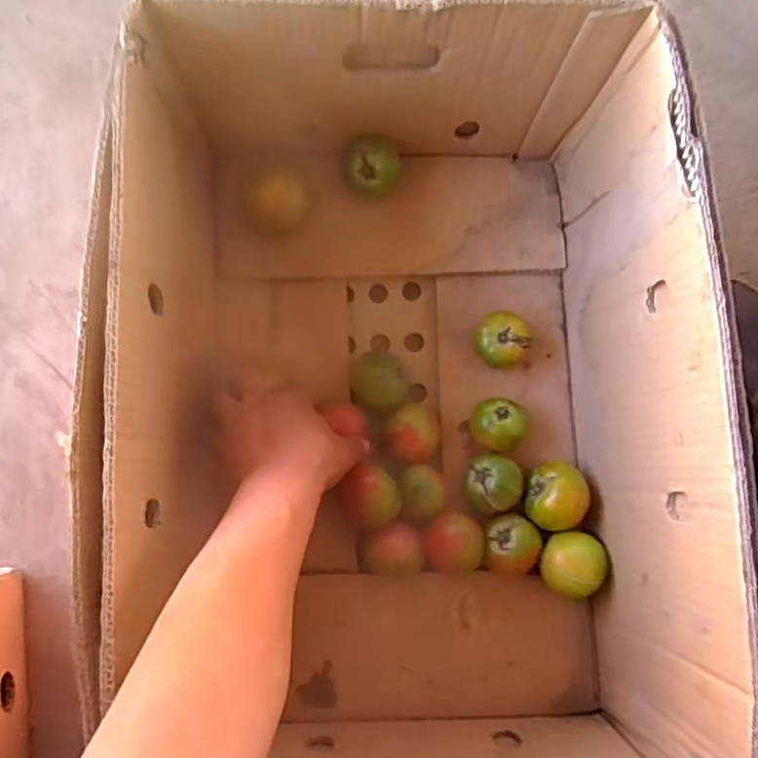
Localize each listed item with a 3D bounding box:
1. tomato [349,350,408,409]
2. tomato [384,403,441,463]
[{"bbox_3d":[0.001,-0.001,0.569,0.051,0.040,0.055,2,80,-5],"label":"tomato"},{"bbox_3d":[0.029,0.049,0.568,0.050,0.038,0.053,1,80,-6],"label":"tomato"}]

